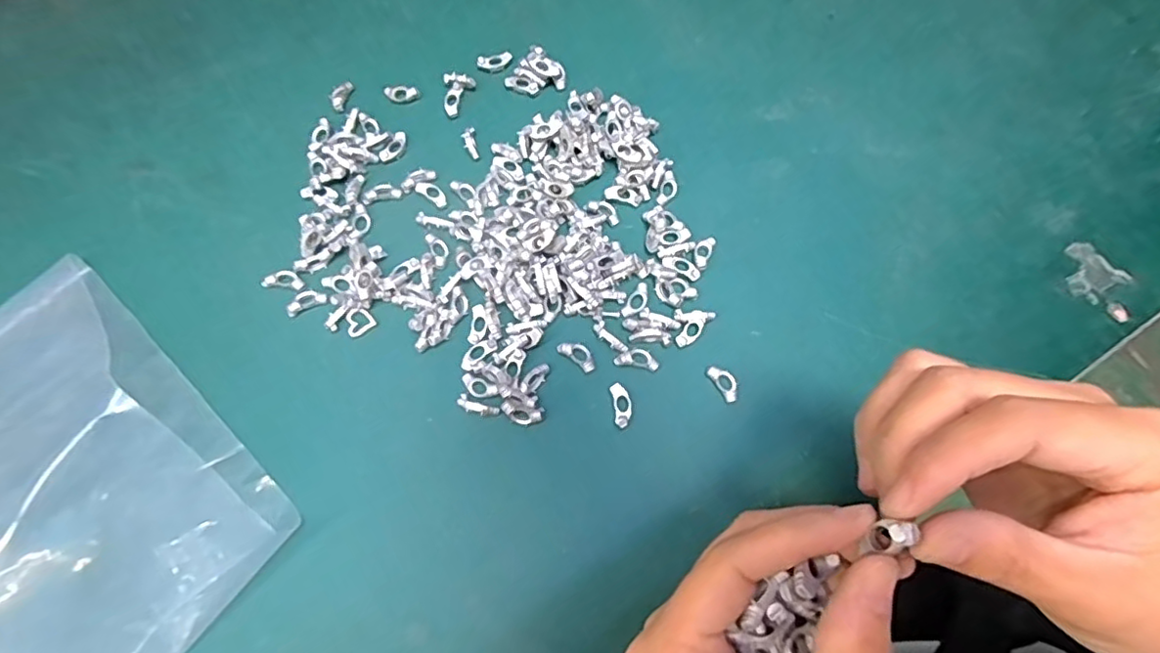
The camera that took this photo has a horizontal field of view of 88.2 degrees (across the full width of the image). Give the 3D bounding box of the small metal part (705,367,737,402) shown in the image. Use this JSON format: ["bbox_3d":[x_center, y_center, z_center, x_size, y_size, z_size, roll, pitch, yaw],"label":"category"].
[{"bbox_3d":[0.073,0.028,0.300,0.010,0.004,0.020,-30,74,-10],"label":"small metal part"}]

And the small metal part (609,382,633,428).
[{"bbox_3d":[0.021,0.039,0.297,0.009,0.005,0.022,-8,72,-3],"label":"small metal part"}]

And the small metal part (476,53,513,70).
[{"bbox_3d":[-0.052,-0.162,0.364,0.022,0.004,0.010,-11,72,-4],"label":"small metal part"}]

